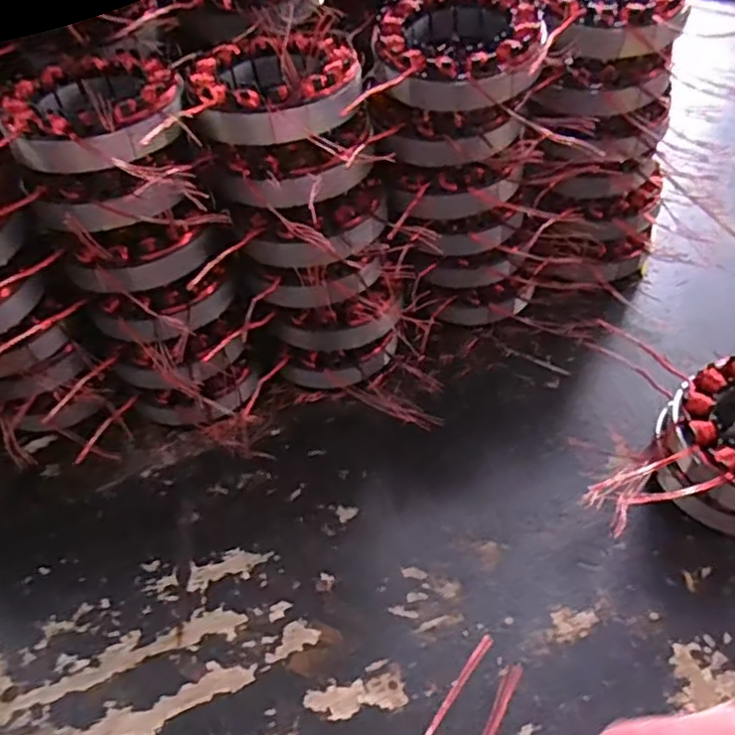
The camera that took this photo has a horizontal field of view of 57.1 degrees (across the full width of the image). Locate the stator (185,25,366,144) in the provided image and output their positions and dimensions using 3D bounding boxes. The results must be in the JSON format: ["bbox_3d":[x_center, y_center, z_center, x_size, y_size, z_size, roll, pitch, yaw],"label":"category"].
[{"bbox_3d":[-0.046,-0.148,0.343,0.083,0.022,0.091,-7,50,-3],"label":"stator"}]

